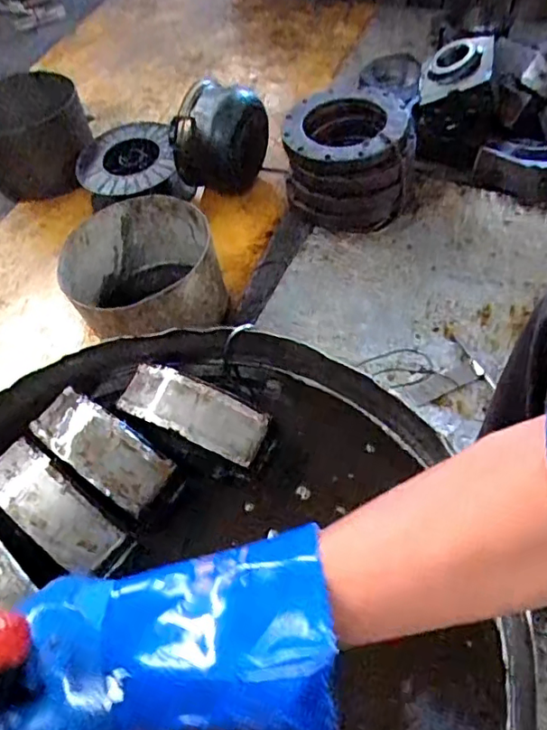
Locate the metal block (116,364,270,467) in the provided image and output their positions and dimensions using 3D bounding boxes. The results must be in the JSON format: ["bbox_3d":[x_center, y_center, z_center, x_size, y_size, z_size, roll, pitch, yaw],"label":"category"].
[{"bbox_3d":[-0.083,0.044,0.569,0.152,0.027,0.057,20,61,18],"label":"metal block"}]

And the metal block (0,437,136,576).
[{"bbox_3d":[-0.213,0.136,0.542,0.163,0.040,0.059,33,66,24],"label":"metal block"}]

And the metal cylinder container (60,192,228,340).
[{"bbox_3d":[-0.250,-0.157,1.154,0.287,0.223,0.287,-3,56,4],"label":"metal cylinder container"}]

